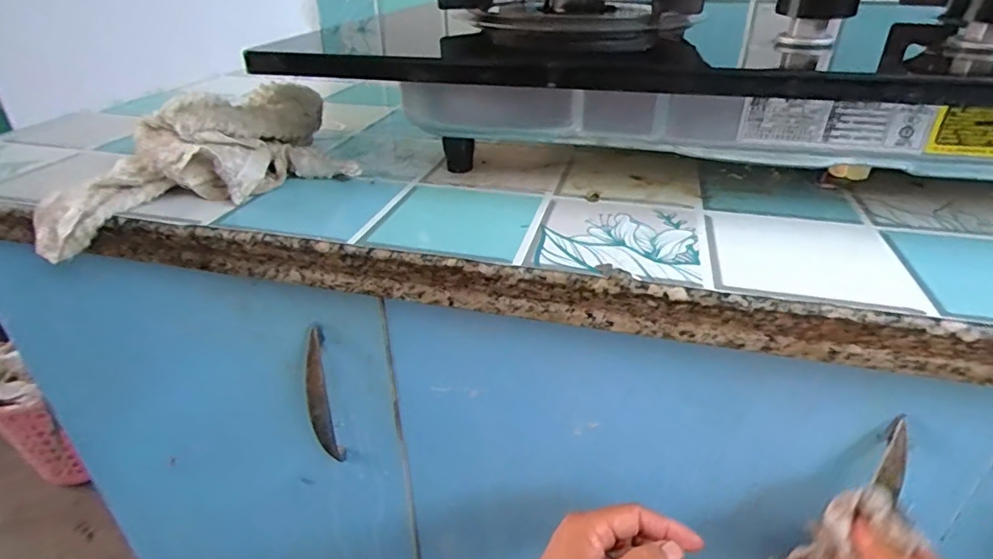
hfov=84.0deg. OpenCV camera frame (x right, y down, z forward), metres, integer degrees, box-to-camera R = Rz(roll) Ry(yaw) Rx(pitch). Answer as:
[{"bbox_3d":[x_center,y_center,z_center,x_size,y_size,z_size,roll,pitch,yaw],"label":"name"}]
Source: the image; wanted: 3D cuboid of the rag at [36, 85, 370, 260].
[{"bbox_3d":[-0.213,-0.076,0.375,0.208,0.070,0.083,-27,38,-16],"label":"rag"}]

